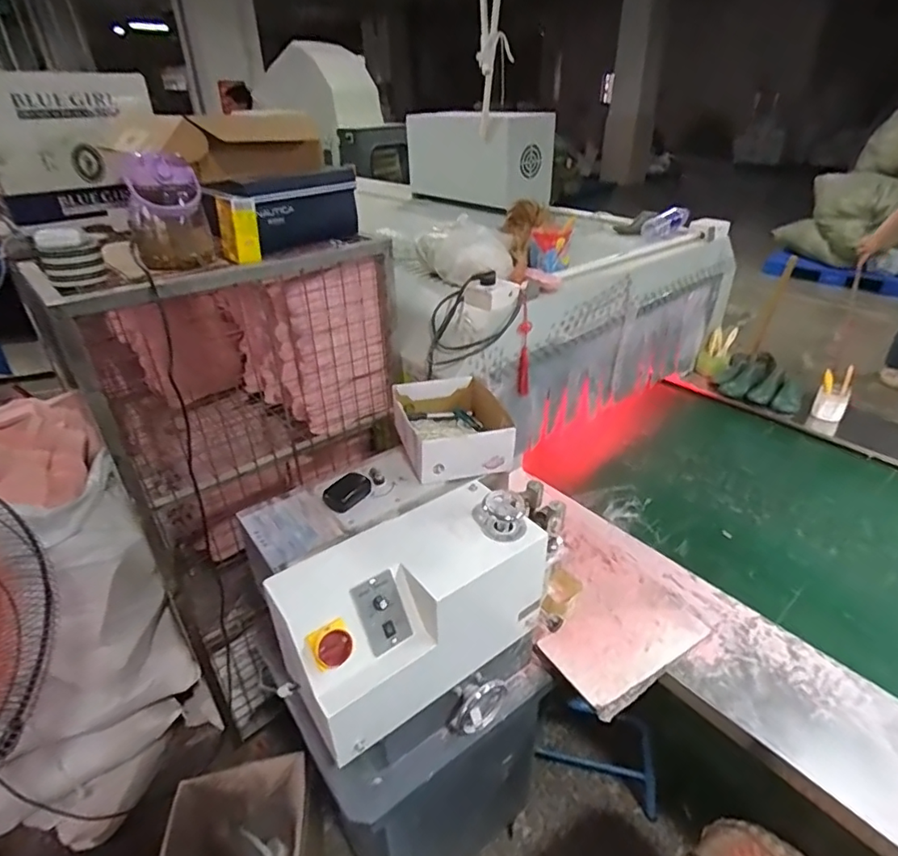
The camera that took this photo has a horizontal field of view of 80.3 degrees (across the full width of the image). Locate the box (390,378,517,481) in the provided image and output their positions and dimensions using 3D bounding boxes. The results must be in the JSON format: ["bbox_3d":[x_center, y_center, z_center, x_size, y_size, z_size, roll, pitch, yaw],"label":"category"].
[{"bbox_3d":[0.002,-0.007,1.009,0.192,0.080,0.235,-8,32,-12],"label":"box"}]

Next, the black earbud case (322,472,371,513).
[{"bbox_3d":[-0.168,0.104,0.884,0.072,0.033,0.061,-26,41,-37],"label":"black earbud case"}]

